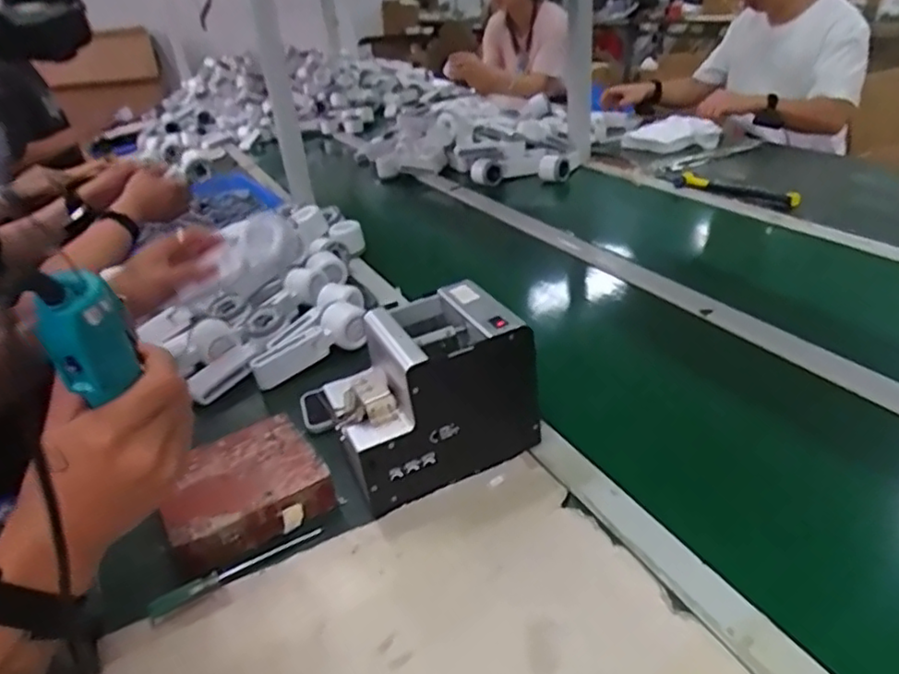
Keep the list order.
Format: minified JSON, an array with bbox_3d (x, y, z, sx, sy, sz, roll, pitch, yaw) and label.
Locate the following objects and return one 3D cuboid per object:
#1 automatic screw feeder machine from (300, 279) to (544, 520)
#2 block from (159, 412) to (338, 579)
[{"bbox_3d":[-0.022,0.054,0.640,0.182,0.160,0.121,-16,30,-18],"label":"automatic screw feeder machine"},{"bbox_3d":[-0.202,0.146,0.624,0.148,0.048,0.129,-23,32,-28],"label":"block"}]

